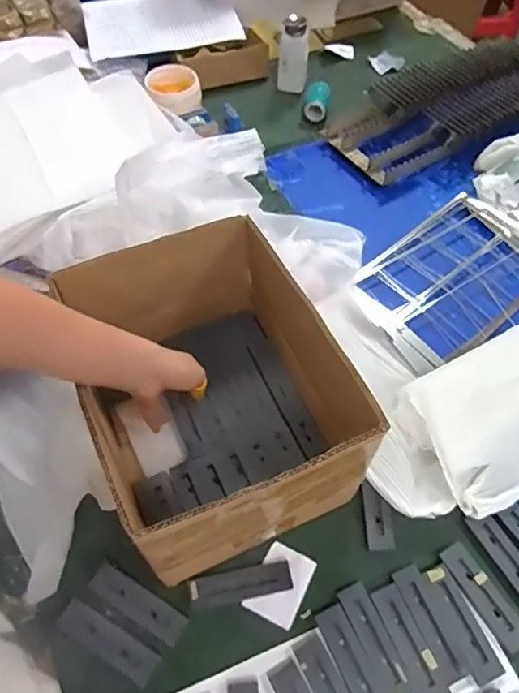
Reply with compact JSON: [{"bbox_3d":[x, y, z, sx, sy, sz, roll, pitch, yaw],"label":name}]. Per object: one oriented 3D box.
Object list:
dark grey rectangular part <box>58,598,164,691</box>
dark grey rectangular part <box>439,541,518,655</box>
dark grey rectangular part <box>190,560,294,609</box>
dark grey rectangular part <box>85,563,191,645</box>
[{"bbox_3d":[-0.154,0.295,0.524,0.113,0.011,0.032,25,61,15],"label":"dark grey rectangular part"},{"bbox_3d":[0.238,0.263,0.553,0.032,0.005,0.110,-27,62,-17],"label":"dark grey rectangular part"},{"bbox_3d":[-0.020,0.253,0.557,0.106,0.005,0.030,-10,58,-7],"label":"dark grey rectangular part"},{"bbox_3d":[-0.127,0.269,0.548,0.109,0.007,0.029,27,61,15],"label":"dark grey rectangular part"}]

